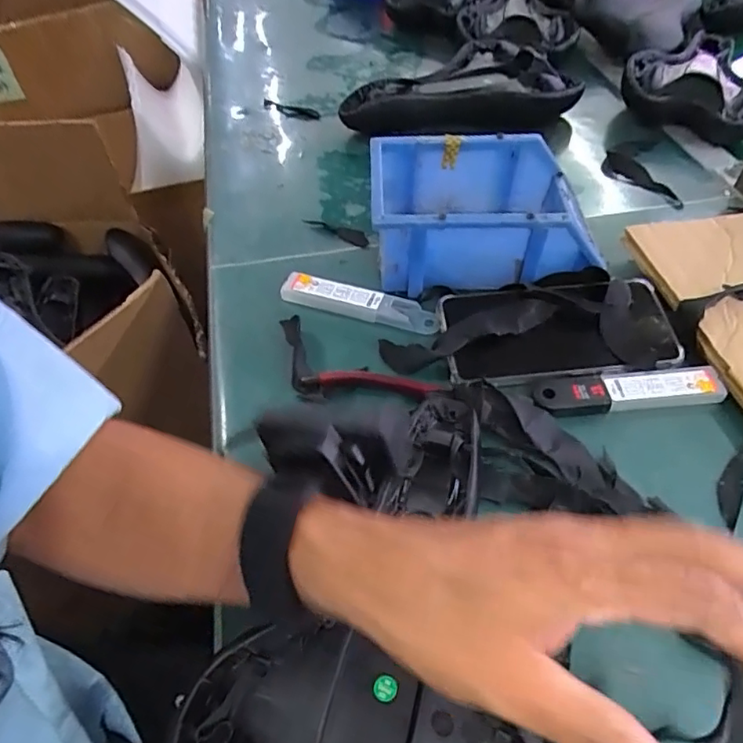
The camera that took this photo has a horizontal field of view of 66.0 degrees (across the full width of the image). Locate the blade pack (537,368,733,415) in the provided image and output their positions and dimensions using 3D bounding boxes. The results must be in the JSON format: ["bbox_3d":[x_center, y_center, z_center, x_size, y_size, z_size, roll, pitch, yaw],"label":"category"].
[{"bbox_3d":[0.176,0.014,0.392,0.128,0.012,0.027,-4,52,0],"label":"blade pack"}]

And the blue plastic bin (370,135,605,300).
[{"bbox_3d":[0.088,-0.130,0.464,0.170,0.068,0.117,-3,52,1],"label":"blue plastic bin"}]

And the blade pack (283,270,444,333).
[{"bbox_3d":[-0.010,-0.056,0.446,0.126,0.011,0.026,13,54,13],"label":"blade pack"}]

